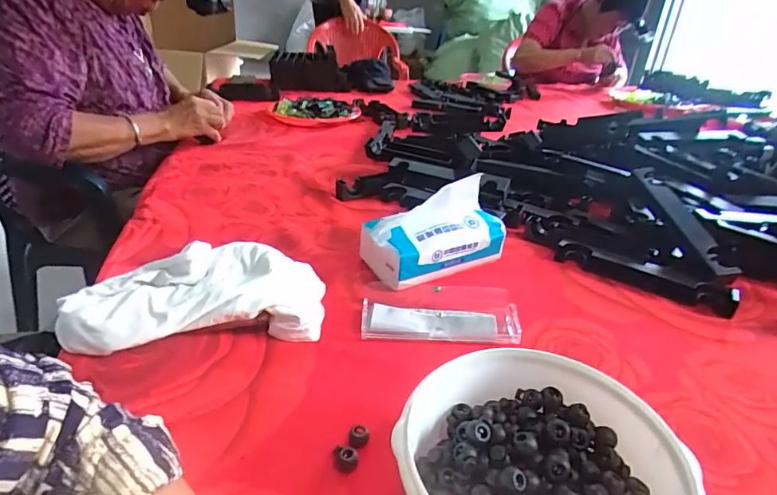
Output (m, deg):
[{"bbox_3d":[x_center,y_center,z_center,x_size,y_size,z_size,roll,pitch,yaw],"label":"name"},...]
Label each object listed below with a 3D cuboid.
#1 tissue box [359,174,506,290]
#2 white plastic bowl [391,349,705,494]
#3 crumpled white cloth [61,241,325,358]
[{"bbox_3d":[0.053,-0.025,0.563,0.158,0.095,0.090,-15,33,-28],"label":"tissue box"},{"bbox_3d":[0.086,0.144,0.283,0.150,0.074,0.159,2,29,-1],"label":"white plastic bowl"},{"bbox_3d":[-0.184,0.047,0.459,0.235,0.056,0.105,-4,30,-12],"label":"crumpled white cloth"}]

